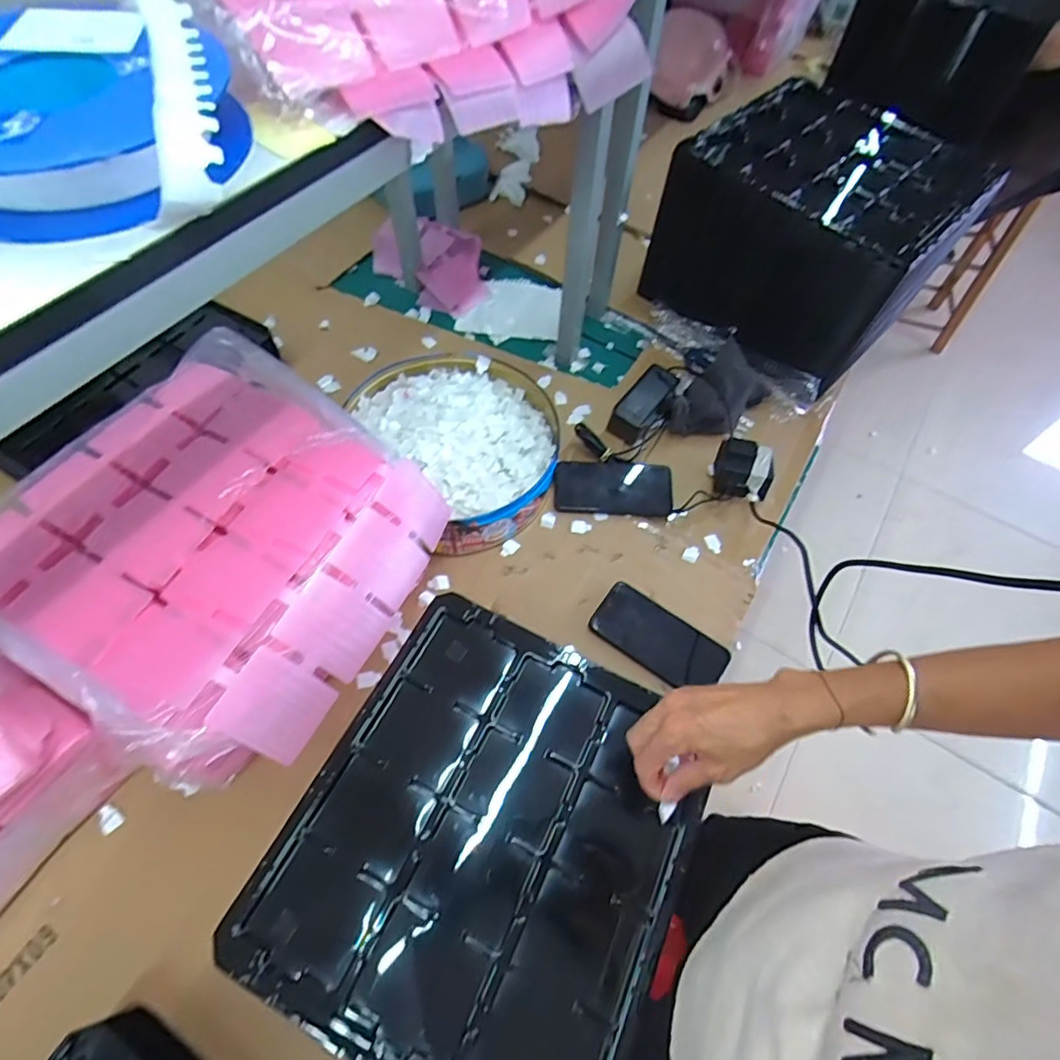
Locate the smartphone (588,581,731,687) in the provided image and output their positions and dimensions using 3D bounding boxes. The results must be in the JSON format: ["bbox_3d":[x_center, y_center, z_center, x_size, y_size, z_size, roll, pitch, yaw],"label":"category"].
[{"bbox_3d":[0.162,0.134,0.698,0.164,0.014,0.080,33,63,16],"label":"smartphone"}]

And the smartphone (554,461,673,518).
[{"bbox_3d":[0.120,-0.061,0.803,0.167,0.010,0.082,4,72,-2],"label":"smartphone"}]

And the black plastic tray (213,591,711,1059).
[{"bbox_3d":[-0.036,0.275,0.516,0.331,0.018,0.369,24,61,11],"label":"black plastic tray"}]

